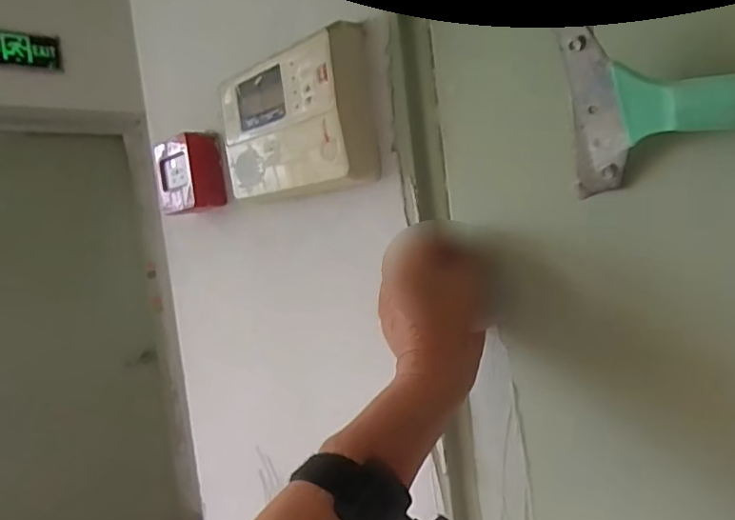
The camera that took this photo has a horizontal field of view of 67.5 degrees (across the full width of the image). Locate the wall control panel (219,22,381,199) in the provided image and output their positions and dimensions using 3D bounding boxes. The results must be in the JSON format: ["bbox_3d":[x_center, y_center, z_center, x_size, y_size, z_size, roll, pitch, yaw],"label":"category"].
[{"bbox_3d":[-0.071,-0.123,0.498,0.036,0.116,0.179,-11,7,-42],"label":"wall control panel"}]

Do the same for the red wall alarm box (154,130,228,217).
[{"bbox_3d":[-0.205,-0.097,0.637,0.051,0.082,0.082,-10,6,-37],"label":"red wall alarm box"}]

